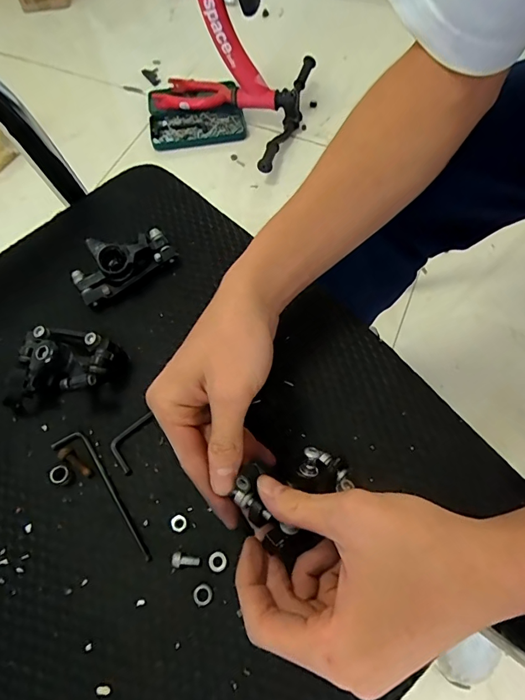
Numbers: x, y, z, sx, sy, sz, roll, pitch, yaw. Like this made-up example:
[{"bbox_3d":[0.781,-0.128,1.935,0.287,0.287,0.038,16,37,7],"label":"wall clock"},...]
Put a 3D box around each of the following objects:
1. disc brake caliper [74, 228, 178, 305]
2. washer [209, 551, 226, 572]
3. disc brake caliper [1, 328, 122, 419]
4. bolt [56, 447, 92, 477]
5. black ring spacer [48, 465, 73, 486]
[{"bbox_3d":[-0.120,-0.078,0.362,0.086,0.037,0.041,-33,67,-13],"label":"disc brake caliper"},{"bbox_3d":[-0.029,0.139,0.280,0.012,0.004,0.012,0,63,1],"label":"washer"},{"bbox_3d":[-0.152,0.011,0.327,0.082,0.034,0.064,-4,64,0],"label":"disc brake caliper"},{"bbox_3d":[-0.136,0.081,0.312,0.029,0.008,0.010,28,67,15],"label":"bolt"},{"bbox_3d":[-0.144,0.090,0.306,0.013,0.011,0.013,0,63,1],"label":"black ring spacer"}]

